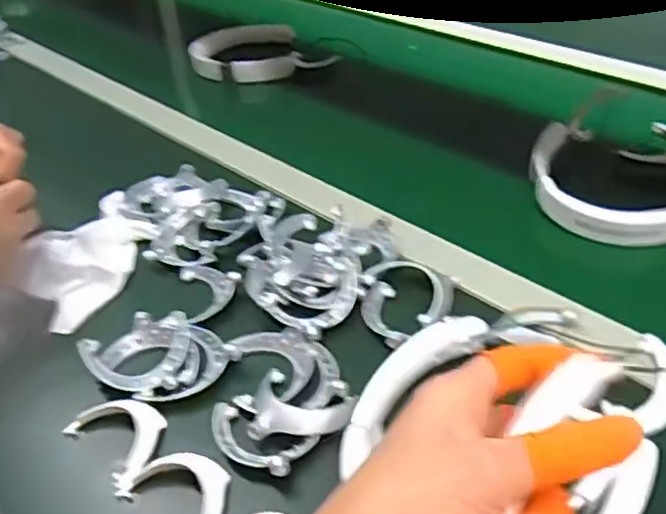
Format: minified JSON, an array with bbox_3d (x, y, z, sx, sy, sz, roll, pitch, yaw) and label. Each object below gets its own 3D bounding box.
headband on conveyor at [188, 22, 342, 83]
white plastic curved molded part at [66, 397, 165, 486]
[{"bbox_3d":[-0.106,-0.284,0.952,0.163,0.031,0.158,-24,40,-24],"label":"headband on conveyor"},{"bbox_3d":[-0.139,0.112,0.453,0.069,0.010,0.049,28,48,37],"label":"white plastic curved molded part"}]

